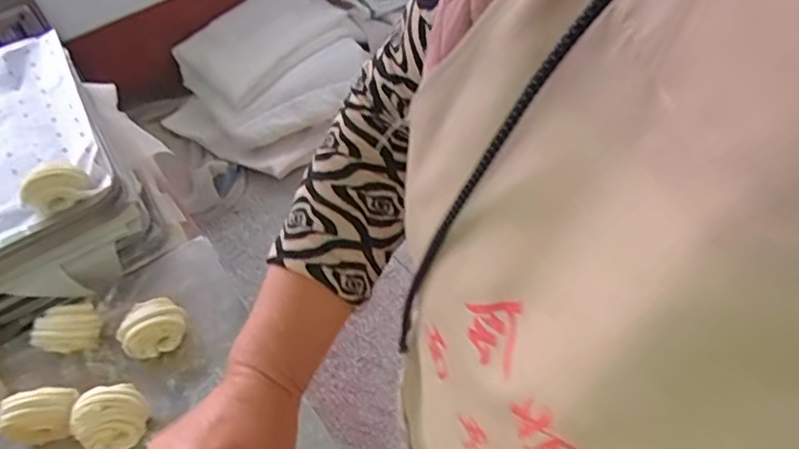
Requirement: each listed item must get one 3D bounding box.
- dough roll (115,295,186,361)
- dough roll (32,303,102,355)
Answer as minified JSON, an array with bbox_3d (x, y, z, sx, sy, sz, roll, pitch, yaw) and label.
[{"bbox_3d":[-0.288,0.121,0.700,0.073,0.053,0.053,-15,52,-8],"label":"dough roll"},{"bbox_3d":[-0.396,0.125,0.712,0.072,0.053,0.057,-28,55,-18],"label":"dough roll"}]

